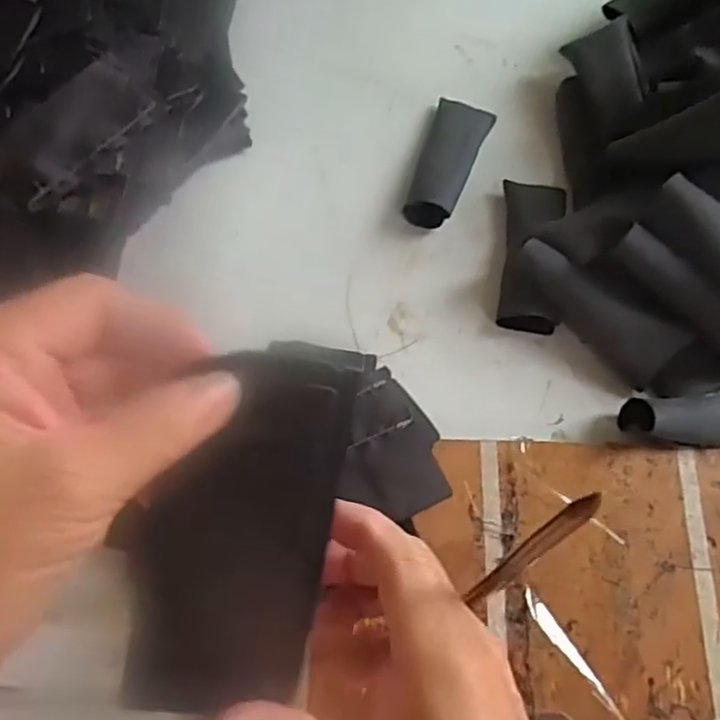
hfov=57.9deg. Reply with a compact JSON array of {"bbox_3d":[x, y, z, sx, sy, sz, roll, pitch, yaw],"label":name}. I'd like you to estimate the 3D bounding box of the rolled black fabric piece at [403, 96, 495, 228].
[{"bbox_3d":[0.062,-0.136,0.443,0.039,0.022,0.106,15,68,8],"label":"rolled black fabric piece"}]

